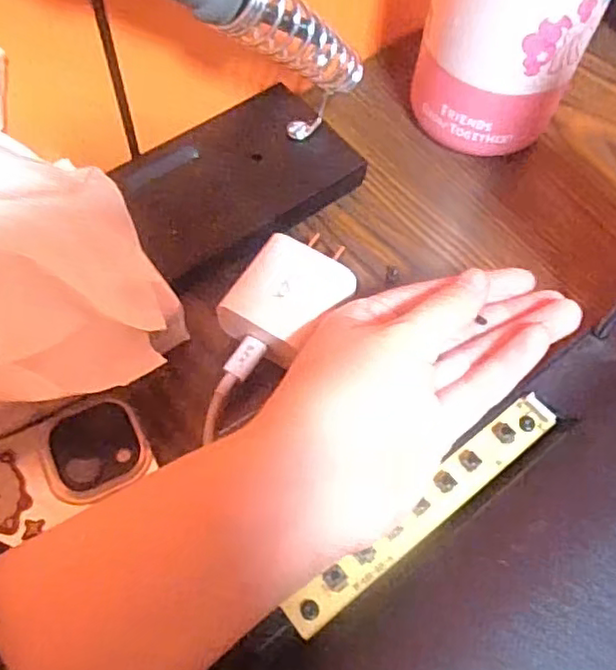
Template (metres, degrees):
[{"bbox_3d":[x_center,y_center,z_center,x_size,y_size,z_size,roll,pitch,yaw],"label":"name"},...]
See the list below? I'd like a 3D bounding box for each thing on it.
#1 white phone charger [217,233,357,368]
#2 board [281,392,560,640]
[{"bbox_3d":[-0.008,-0.014,0.266,0.039,0.026,0.051,33,65,13],"label":"white phone charger"},{"bbox_3d":[0.044,0.061,0.229,0.122,0.004,0.015,-35,69,-19],"label":"board"}]

